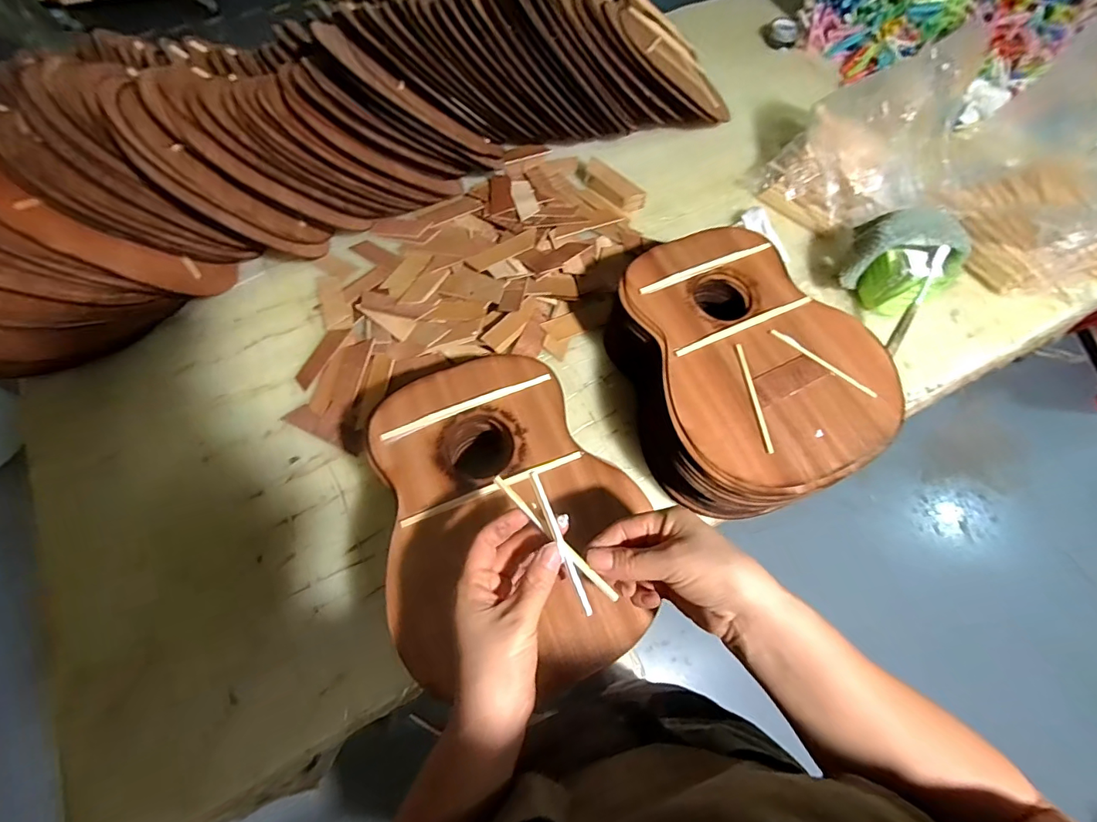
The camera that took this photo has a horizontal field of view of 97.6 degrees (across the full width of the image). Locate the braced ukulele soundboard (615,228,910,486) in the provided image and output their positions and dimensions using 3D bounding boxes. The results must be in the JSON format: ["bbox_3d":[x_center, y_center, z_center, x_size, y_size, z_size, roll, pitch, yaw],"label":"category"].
[{"bbox_3d":[0.220,-0.074,0.512,0.229,0.009,0.296,-20,69,-10],"label":"braced ukulele soundboard"}]

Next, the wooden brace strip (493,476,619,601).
[{"bbox_3d":[0.005,0.091,0.345,0.119,0.006,0.007,44,71,7],"label":"wooden brace strip"}]

